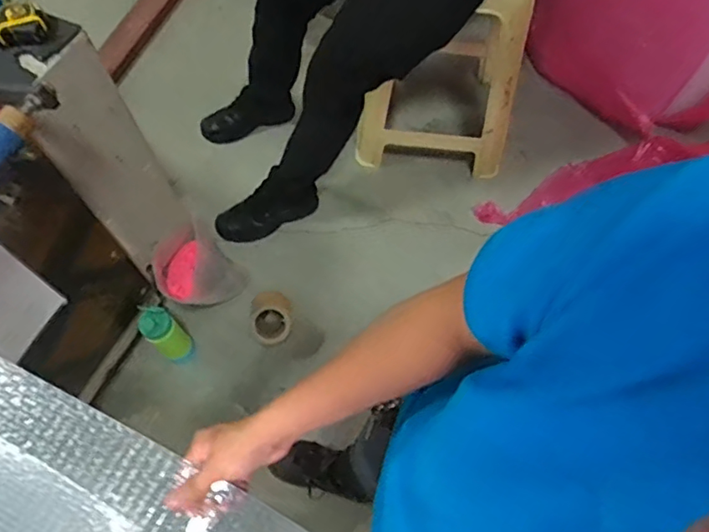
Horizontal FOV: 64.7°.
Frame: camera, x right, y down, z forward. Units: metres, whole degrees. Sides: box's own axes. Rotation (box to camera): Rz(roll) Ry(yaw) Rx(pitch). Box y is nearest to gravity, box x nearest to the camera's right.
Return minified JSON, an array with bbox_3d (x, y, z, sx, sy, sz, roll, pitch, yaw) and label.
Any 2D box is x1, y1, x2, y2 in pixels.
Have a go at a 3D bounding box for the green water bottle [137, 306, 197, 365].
[{"bbox_3d":[-0.434,0.175,1.328,0.072,0.255,0.077,0,64,0],"label":"green water bottle"}]

